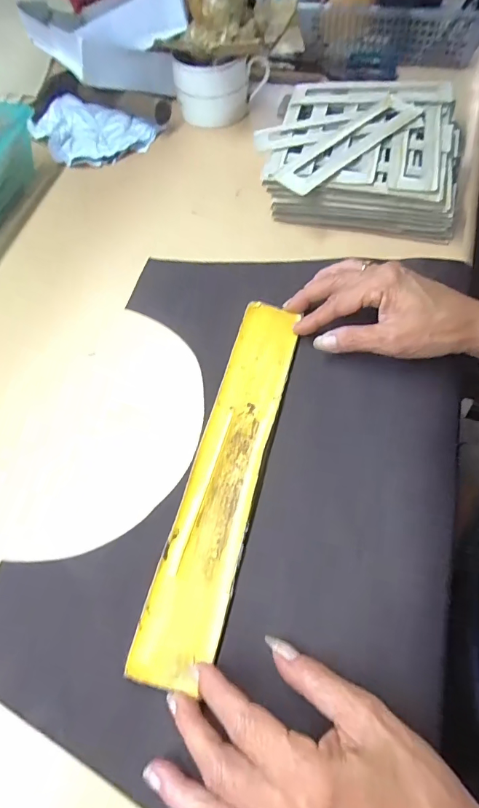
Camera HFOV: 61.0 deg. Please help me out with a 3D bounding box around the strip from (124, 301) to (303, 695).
[{"bbox_3d":[-0.007,0.037,0.280,0.047,0.006,0.264,12,63,9],"label":"strip"}]

